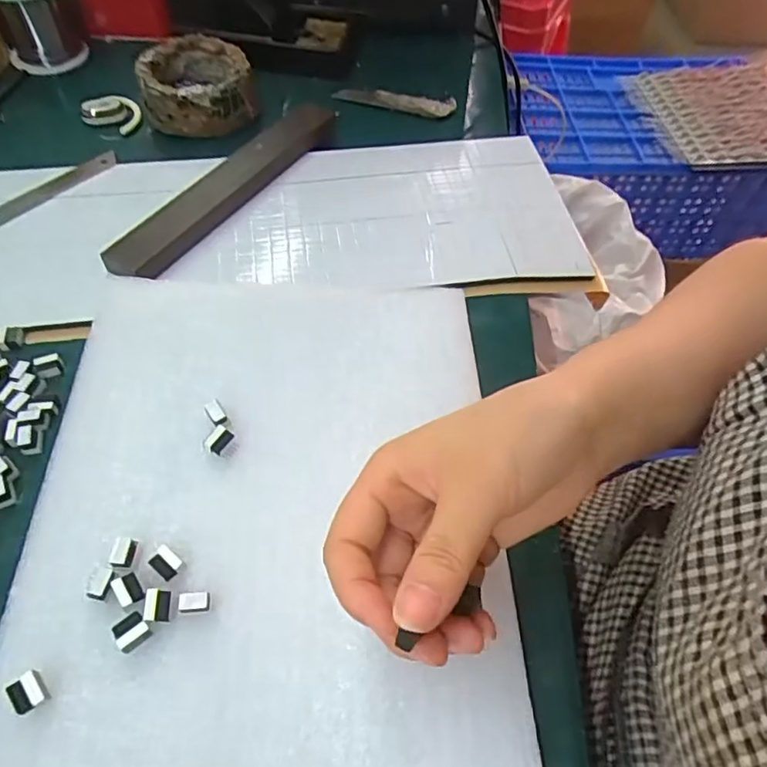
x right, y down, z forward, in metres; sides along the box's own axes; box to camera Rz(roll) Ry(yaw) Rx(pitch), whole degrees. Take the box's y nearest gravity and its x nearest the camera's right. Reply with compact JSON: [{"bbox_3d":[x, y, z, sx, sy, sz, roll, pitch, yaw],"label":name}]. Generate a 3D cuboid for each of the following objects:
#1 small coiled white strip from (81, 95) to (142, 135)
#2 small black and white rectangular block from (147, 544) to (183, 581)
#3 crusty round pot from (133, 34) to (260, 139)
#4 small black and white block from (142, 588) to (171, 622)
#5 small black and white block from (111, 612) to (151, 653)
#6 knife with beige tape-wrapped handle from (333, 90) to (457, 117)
[{"bbox_3d":[-0.213,-0.211,0.461,0.041,0.017,0.027,-26,59,-20],"label":"small coiled white strip"},{"bbox_3d":[-0.092,0.077,0.250,0.012,0.007,0.010,32,59,19],"label":"small black and white rectangular block"},{"bbox_3d":[-0.148,-0.238,0.466,0.082,0.038,0.082,1,54,-2],"label":"crusty round pot"},{"bbox_3d":[-0.093,0.091,0.241,0.009,0.007,0.012,-2,54,-4],"label":"small black and white block"},{"bbox_3d":[-0.100,0.100,0.235,0.012,0.008,0.012,-31,61,-22],"label":"small black and white block"},{"bbox_3d":[0.009,-0.239,0.496,0.102,0.013,0.012,11,54,6],"label":"knife with beige tape-wrapped handle"}]

